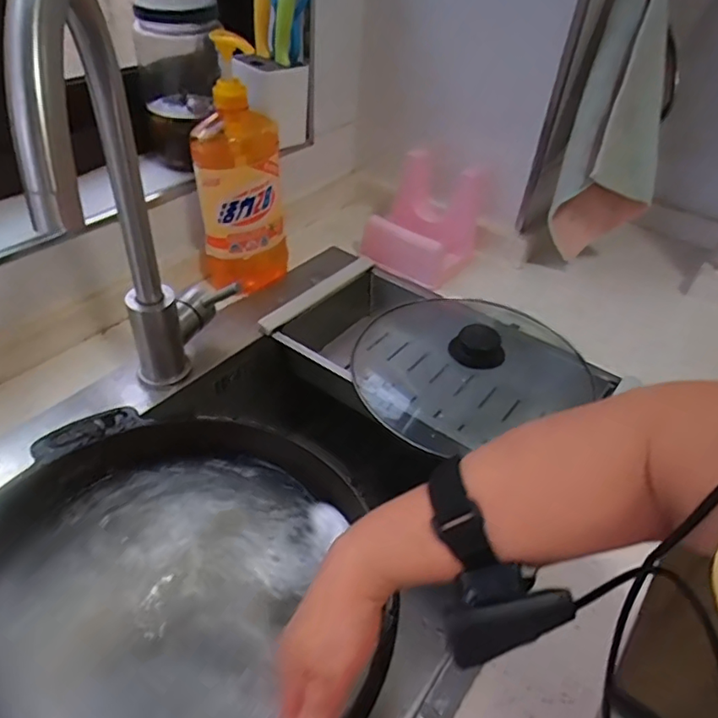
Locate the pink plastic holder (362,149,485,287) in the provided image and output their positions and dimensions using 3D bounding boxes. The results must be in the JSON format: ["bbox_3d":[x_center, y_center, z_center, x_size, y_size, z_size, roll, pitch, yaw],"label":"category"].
[{"bbox_3d":[0.090,-0.192,0.776,0.131,0.123,0.123,26,45,21],"label":"pink plastic holder"}]

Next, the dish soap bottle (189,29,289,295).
[{"bbox_3d":[-0.134,-0.205,0.646,0.103,0.272,0.086,2,42,-5],"label":"dish soap bottle"}]

